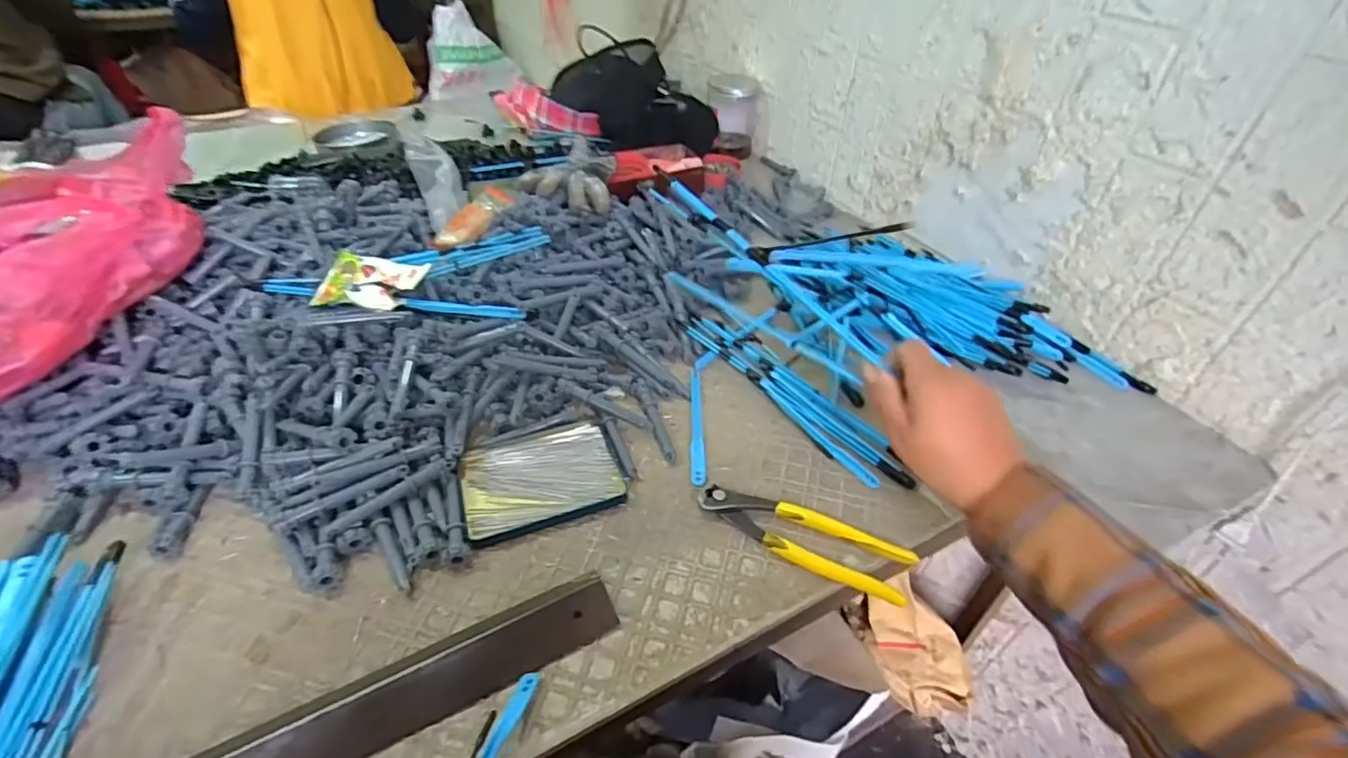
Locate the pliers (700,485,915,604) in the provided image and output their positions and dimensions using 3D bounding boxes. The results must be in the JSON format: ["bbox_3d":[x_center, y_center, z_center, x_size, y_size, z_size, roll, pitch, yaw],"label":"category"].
[{"bbox_3d":[0.098,0.123,0.460,0.164,0.018,0.045,21,45,19],"label":"pliers"}]

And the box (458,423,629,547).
[{"bbox_3d":[-0.114,0.085,0.506,0.130,0.013,0.098,-13,44,-17],"label":"box"}]

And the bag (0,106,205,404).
[{"bbox_3d":[-0.583,-0.098,0.537,0.192,0.138,0.323,8,42,6],"label":"bag"}]

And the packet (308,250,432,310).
[{"bbox_3d":[-0.303,-0.095,0.593,0.090,0.024,0.070,4,42,2],"label":"packet"}]

